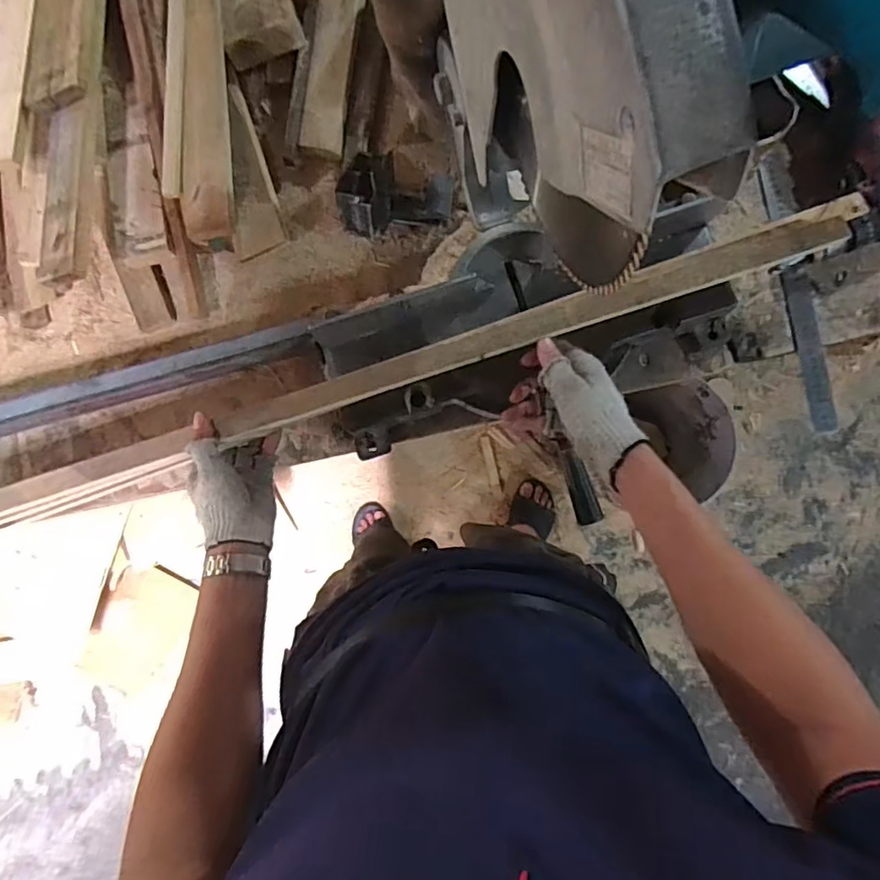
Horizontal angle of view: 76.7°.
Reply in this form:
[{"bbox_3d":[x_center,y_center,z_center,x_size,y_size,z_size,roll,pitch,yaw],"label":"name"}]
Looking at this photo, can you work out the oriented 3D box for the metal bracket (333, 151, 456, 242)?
[{"bbox_3d":[-0.050,-0.285,0.655,0.127,0.065,0.096,11,87,1],"label":"metal bracket"}]

